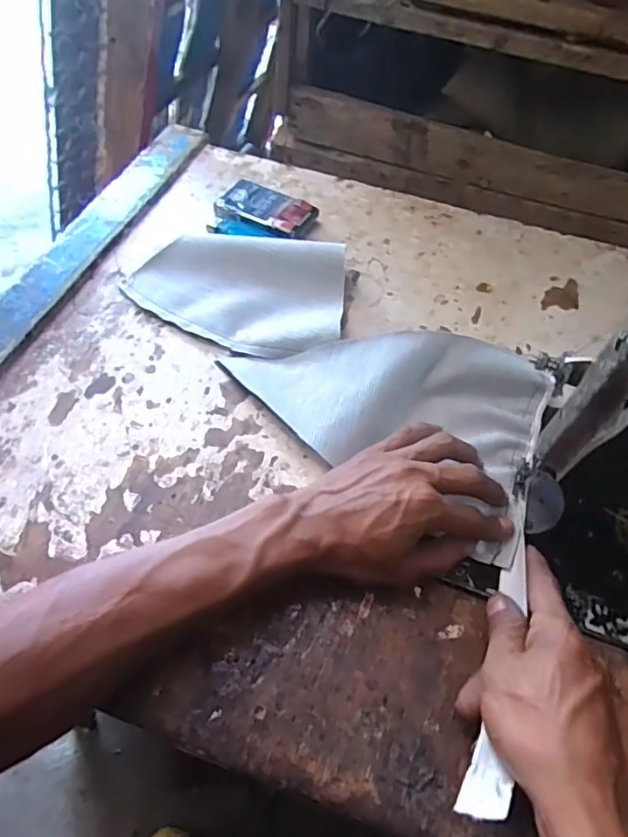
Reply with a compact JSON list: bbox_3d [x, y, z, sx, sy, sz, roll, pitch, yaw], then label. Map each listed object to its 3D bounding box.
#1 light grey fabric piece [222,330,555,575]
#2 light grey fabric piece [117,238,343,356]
[{"bbox_3d":[0.055,-0.012,0.453,0.251,0.034,0.168,20,57,9],"label":"light grey fabric piece"},{"bbox_3d":[-0.073,-0.118,0.523,0.199,0.030,0.124,5,56,-1],"label":"light grey fabric piece"}]

